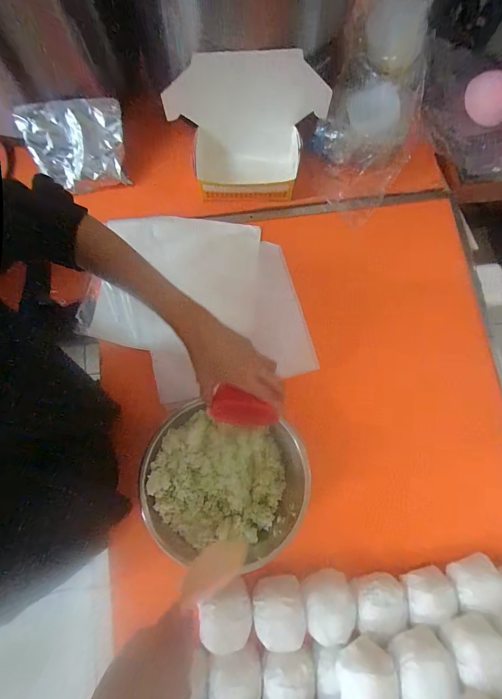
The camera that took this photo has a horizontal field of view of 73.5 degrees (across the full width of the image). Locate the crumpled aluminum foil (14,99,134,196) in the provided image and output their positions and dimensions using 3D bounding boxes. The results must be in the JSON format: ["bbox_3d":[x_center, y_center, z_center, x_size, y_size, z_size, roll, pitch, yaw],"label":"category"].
[{"bbox_3d":[-0.304,-0.353,0.592,0.161,0.024,0.132,-11,119,-7],"label":"crumpled aluminum foil"}]

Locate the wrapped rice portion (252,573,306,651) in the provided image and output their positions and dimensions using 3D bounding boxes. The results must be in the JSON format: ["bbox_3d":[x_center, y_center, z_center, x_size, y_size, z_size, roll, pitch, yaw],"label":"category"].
[{"bbox_3d":[0.038,0.370,0.472,0.068,0.051,0.072,-5,78,-2],"label":"wrapped rice portion"}]

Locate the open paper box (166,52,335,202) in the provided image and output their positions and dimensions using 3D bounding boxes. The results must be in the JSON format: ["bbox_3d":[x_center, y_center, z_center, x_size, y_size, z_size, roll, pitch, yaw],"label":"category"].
[{"bbox_3d":[-0.004,-0.353,0.574,0.261,0.207,0.127,-2,78,-2],"label":"open paper box"}]

